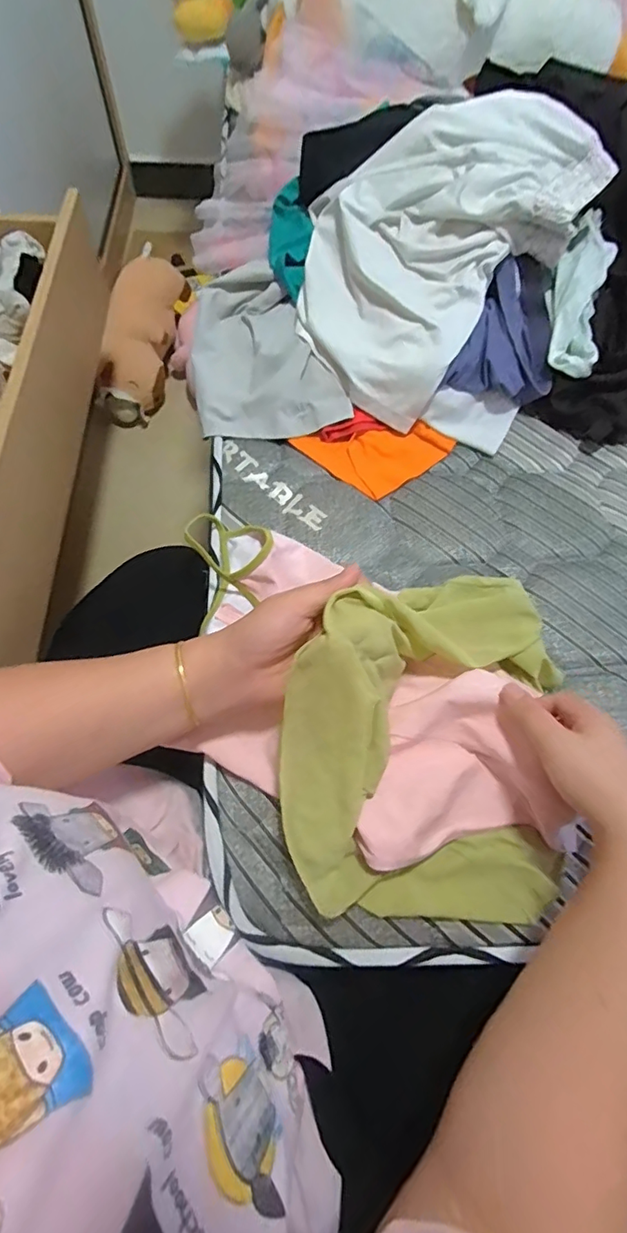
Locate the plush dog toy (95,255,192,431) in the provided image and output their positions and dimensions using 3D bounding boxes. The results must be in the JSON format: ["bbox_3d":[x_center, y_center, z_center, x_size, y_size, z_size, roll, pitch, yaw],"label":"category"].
[{"bbox_3d":[-0.417,-0.657,1.238,0.139,0.124,0.400,12,89,3],"label":"plush dog toy"}]

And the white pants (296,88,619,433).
[{"bbox_3d":[0.153,-0.455,0.614,0.401,0.141,0.256,-41,73,-19],"label":"white pants"}]

